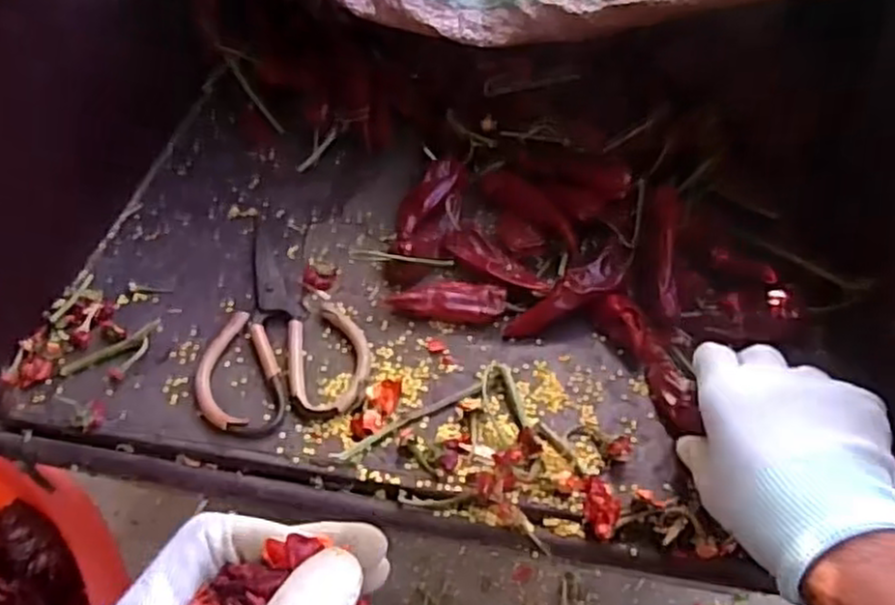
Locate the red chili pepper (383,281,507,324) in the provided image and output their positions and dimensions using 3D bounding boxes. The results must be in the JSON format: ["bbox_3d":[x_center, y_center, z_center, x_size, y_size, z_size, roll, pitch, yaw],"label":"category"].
[{"bbox_3d":[-0.001,0.000,0.511,0.082,0.016,0.026,3,53,3],"label":"red chili pepper"}]

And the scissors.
[{"bbox_3d":[-0.119,0.011,0.510,0.108,0.015,0.173,-12,54,-8],"label":"scissors"}]

